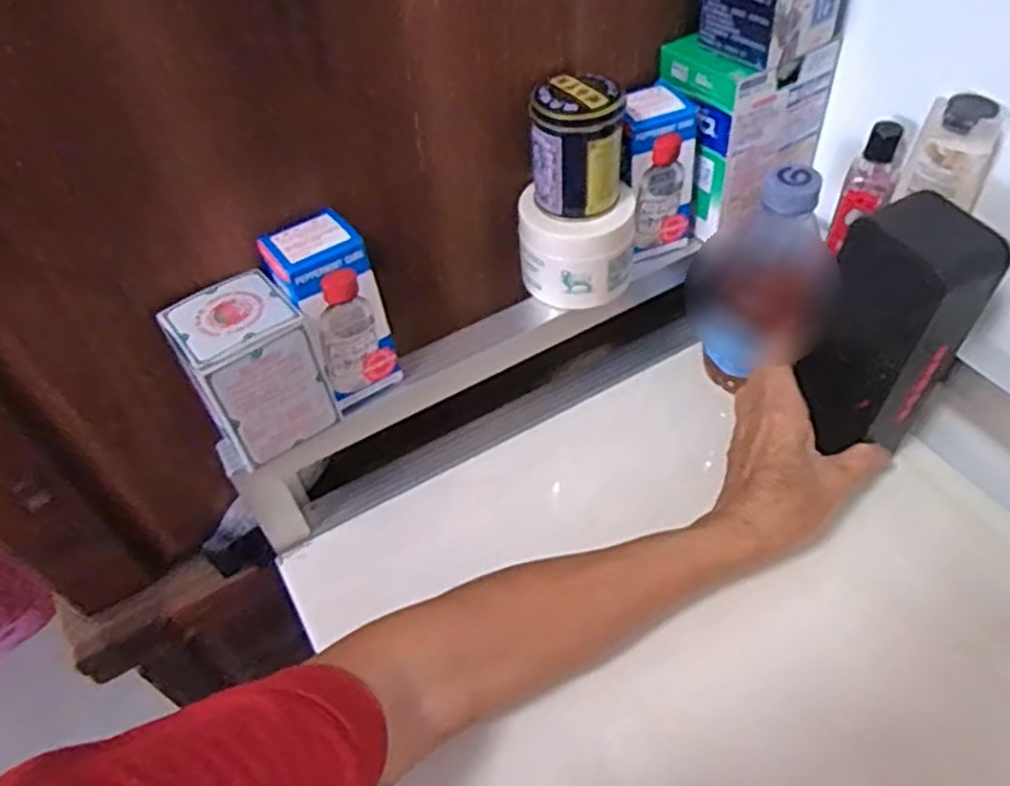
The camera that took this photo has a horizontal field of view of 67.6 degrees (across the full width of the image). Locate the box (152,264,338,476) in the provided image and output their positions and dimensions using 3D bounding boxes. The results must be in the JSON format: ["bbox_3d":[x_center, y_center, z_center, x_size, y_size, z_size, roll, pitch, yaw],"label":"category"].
[{"bbox_3d":[-0.134,-0.014,0.397,0.064,0.072,0.064,-31,54,-19],"label":"box"}]

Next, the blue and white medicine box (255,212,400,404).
[{"bbox_3d":[-0.093,-0.047,0.407,0.046,0.088,0.055,-28,53,-17],"label":"blue and white medicine box"}]

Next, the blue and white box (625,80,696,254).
[{"bbox_3d":[0.089,-0.137,0.469,0.048,0.090,0.041,-22,52,-12],"label":"blue and white box"}]

